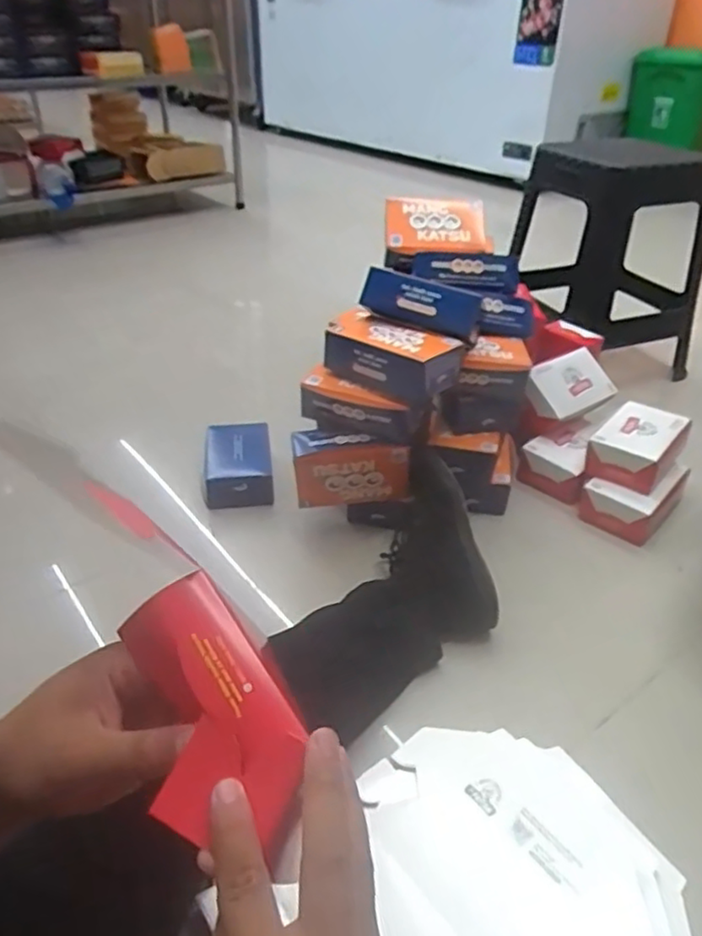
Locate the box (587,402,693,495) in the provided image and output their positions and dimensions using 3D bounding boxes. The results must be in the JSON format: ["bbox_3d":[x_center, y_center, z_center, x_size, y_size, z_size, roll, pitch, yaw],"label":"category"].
[{"bbox_3d":[0.477,-0.040,1.091,0.120,0.064,0.171,24,42,30],"label":"box"}]

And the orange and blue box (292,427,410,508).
[{"bbox_3d":[-0.001,-0.001,1.001,0.174,0.118,0.057,-5,36,-8],"label":"orange and blue box"}]

